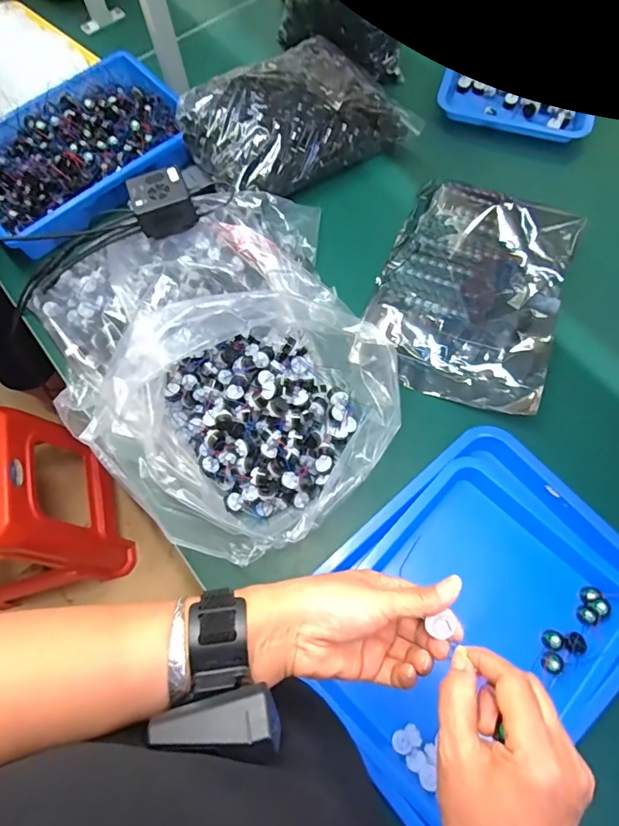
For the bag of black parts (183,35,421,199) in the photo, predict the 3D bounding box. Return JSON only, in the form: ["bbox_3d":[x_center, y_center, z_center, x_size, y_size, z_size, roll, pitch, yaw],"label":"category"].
[{"bbox_3d":[-0.021,-0.477,0.750,0.345,0.091,0.215,-31,72,-9],"label":"bag of black parts"}]

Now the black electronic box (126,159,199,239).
[{"bbox_3d":[-0.201,-0.288,0.639,0.076,0.043,0.076,-22,71,-6],"label":"black electronic box"}]

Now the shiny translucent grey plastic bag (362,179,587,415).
[{"bbox_3d":[0.232,-0.182,0.668,0.251,0.043,0.339,21,77,9],"label":"shiny translucent grey plastic bag"}]

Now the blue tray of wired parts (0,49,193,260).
[{"bbox_3d":[-0.377,-0.436,0.779,0.367,0.051,0.260,-41,74,-12],"label":"blue tray of wired parts"}]

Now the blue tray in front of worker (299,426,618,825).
[{"bbox_3d":[0.187,0.223,0.534,0.377,0.047,0.297,-40,74,-12],"label":"blue tray in front of worker"}]

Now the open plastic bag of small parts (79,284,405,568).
[{"bbox_3d":[-0.054,-0.014,0.546,0.284,0.161,0.348,32,74,12],"label":"open plastic bag of small parts"}]

